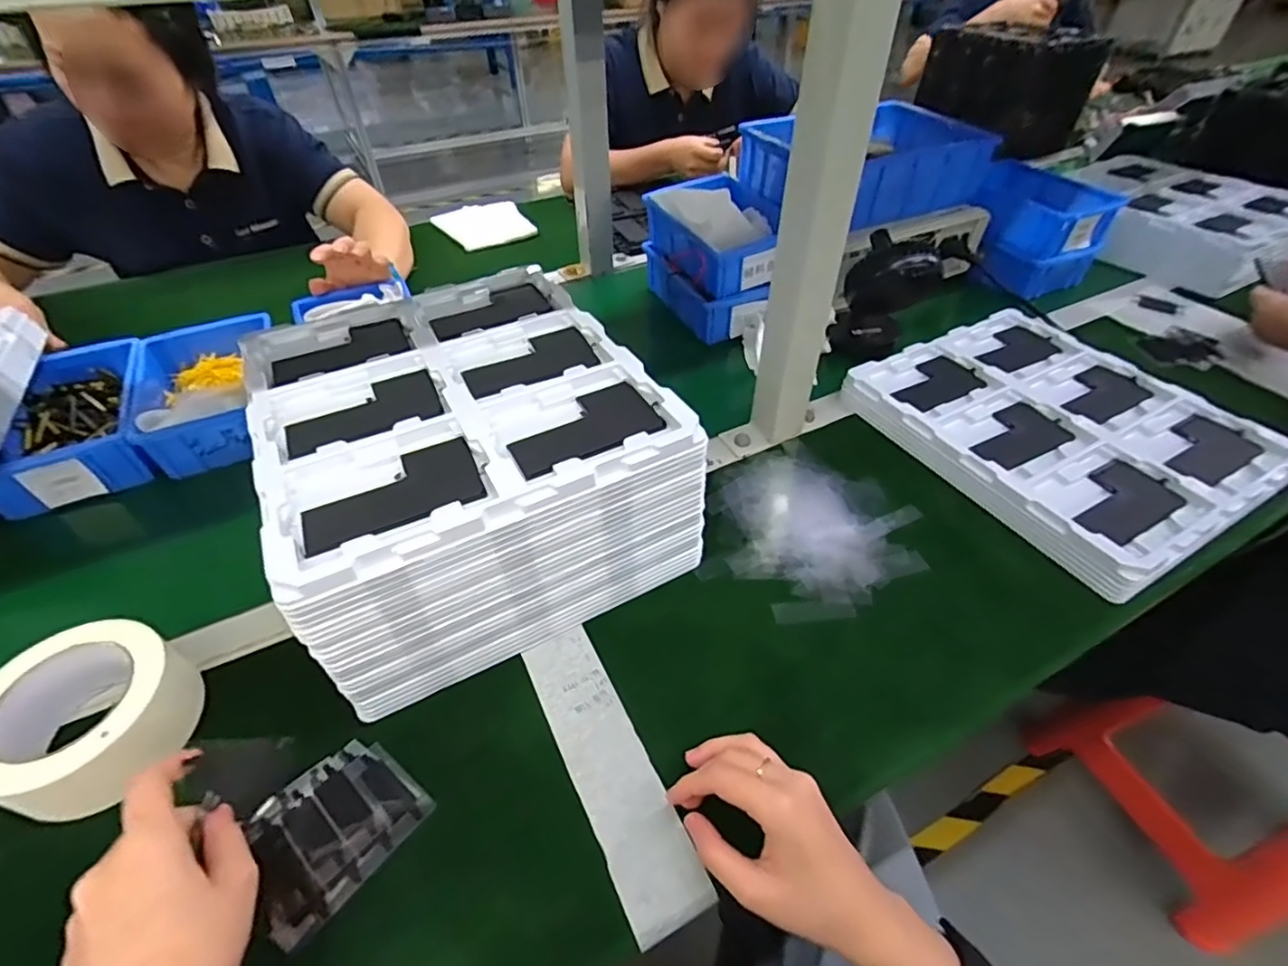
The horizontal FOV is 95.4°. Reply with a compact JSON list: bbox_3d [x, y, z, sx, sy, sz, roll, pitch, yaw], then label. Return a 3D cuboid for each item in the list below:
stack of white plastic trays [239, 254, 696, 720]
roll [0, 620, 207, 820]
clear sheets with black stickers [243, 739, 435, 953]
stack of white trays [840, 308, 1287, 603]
[{"bbox_3d":[-0.150,-0.027,0.493,0.269,0.143,0.314,-23,49,-22],"label":"stack of white plastic trays"},{"bbox_3d":[-0.361,0.152,0.381,0.095,0.066,0.103,0,45,0],"label":"roll"},{"bbox_3d":[-0.190,0.208,0.356,0.081,0.007,0.093,29,52,26],"label":"clear sheets with black stickers"},{"bbox_3d":[0.413,-0.059,0.594,0.272,0.041,0.319,-23,49,-21],"label":"stack of white trays"}]

